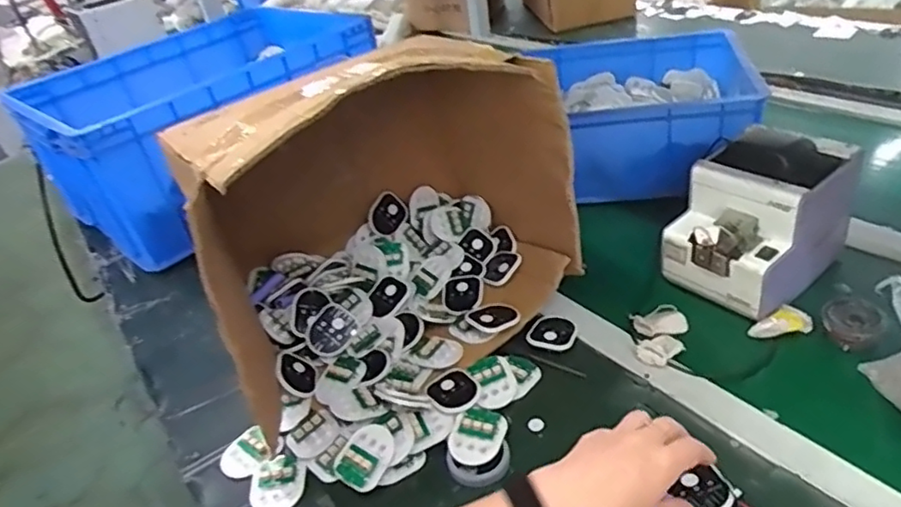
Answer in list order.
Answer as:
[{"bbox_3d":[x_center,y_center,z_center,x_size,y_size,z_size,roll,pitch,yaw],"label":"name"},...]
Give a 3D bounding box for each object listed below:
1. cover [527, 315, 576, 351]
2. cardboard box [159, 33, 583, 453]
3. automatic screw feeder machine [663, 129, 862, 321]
[{"bbox_3d":[0.115,0.088,0.666,0.047,0.011,0.052,11,40,28],"label":"cover"},{"bbox_3d":[-0.072,-0.055,0.657,0.366,0.318,0.249,-25,39,-18],"label":"cardboard box"},{"bbox_3d":[0.343,-0.041,0.668,0.179,0.152,0.129,-31,41,-25],"label":"automatic screw feeder machine"}]

